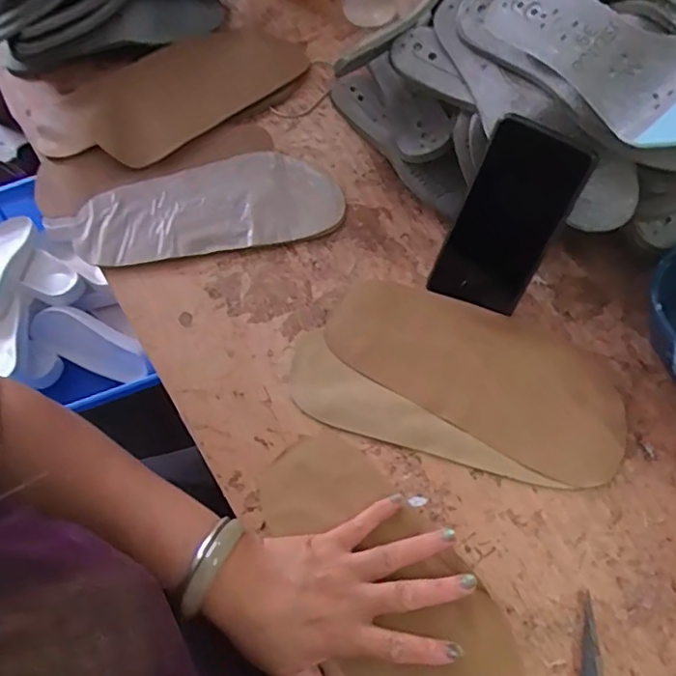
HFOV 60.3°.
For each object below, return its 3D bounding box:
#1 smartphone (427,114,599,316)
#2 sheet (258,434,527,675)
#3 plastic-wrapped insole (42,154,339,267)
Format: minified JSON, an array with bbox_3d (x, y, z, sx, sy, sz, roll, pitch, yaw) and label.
[{"bbox_3d":[0.132,-0.089,0.460,0.074,0.151,0.008,30,38,14],"label":"smartphone"},{"bbox_3d":[0.038,0.184,0.418,0.107,0.008,0.257,-31,66,-10],"label":"sheet"},{"bbox_3d":[-0.141,-0.126,0.570,0.279,0.008,0.108,-9,65,-1],"label":"plastic-wrapped insole"}]

